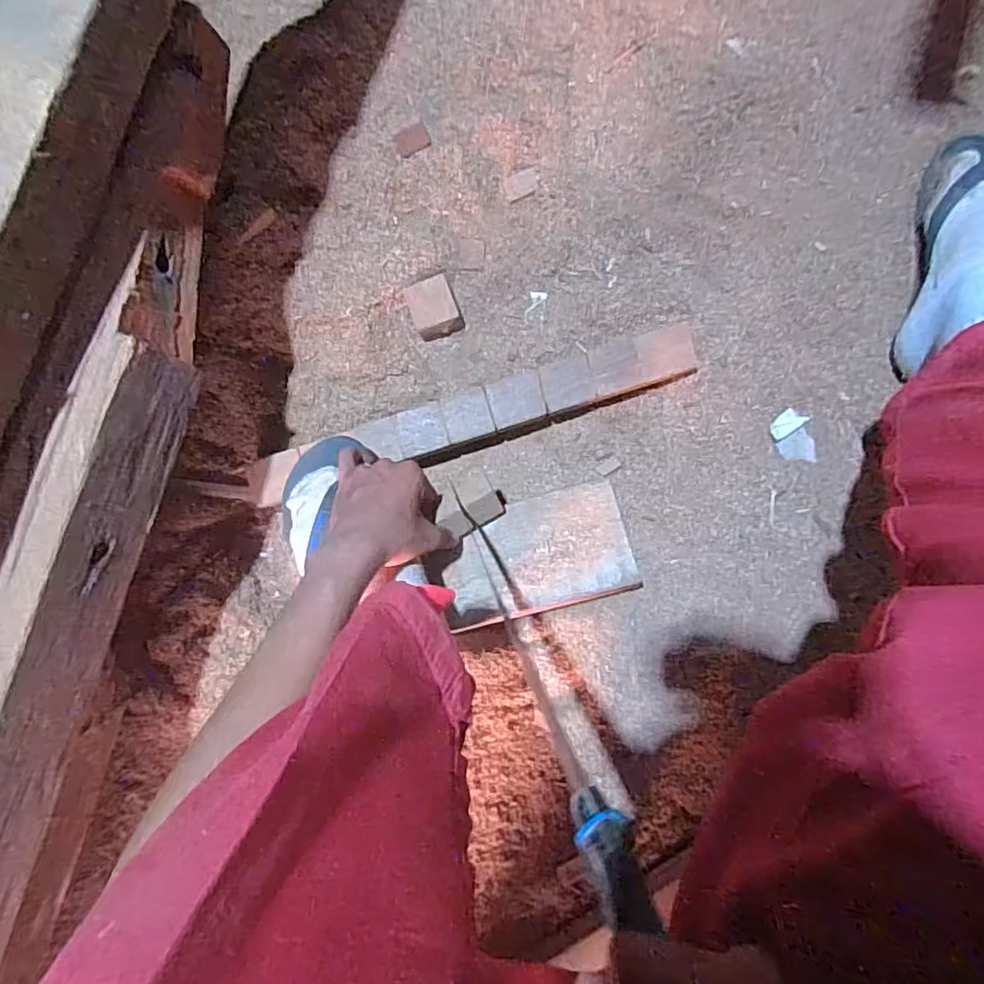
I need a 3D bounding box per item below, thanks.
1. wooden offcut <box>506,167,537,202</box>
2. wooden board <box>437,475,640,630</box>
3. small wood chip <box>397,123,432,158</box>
[{"bbox_3d":[0.035,-0.361,0.677,0.038,0.004,0.031,-21,83,5],"label":"wooden offcut"},{"bbox_3d":[0.043,0.065,0.600,0.192,0.012,0.117,-15,71,5],"label":"wooden board"},{"bbox_3d":[-0.096,-0.431,0.709,0.041,0.008,0.030,-27,82,4],"label":"small wood chip"}]

